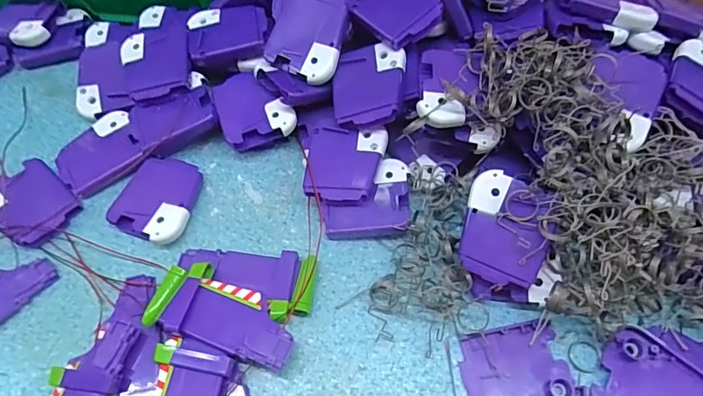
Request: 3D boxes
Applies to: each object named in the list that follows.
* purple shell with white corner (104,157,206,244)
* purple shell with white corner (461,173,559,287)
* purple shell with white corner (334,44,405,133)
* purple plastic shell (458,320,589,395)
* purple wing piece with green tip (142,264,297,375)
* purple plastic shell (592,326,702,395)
[{"bbox_3d":[-0.133,0.000,0.326,0.051,0.016,0.061,17,64,10],"label":"purple shell with white corner"},{"bbox_3d":[0.092,0.017,0.275,0.049,0.006,0.061,10,87,21],"label":"purple shell with white corner"},{"bbox_3d":[0.013,-0.076,0.326,0.049,0.015,0.059,-2,70,18],"label":"purple shell with white corner"},{"bbox_3d":[0.096,0.100,0.270,0.061,0.006,0.050,-8,62,-3],"label":"purple plastic shell"},{"bbox_3d":[-0.074,0.071,0.283,0.087,0.019,0.042,16,63,9],"label":"purple wing piece with green tip"},{"bbox_3d":[0.172,0.102,0.262,0.057,0.011,0.064,28,66,15],"label":"purple plastic shell"}]

